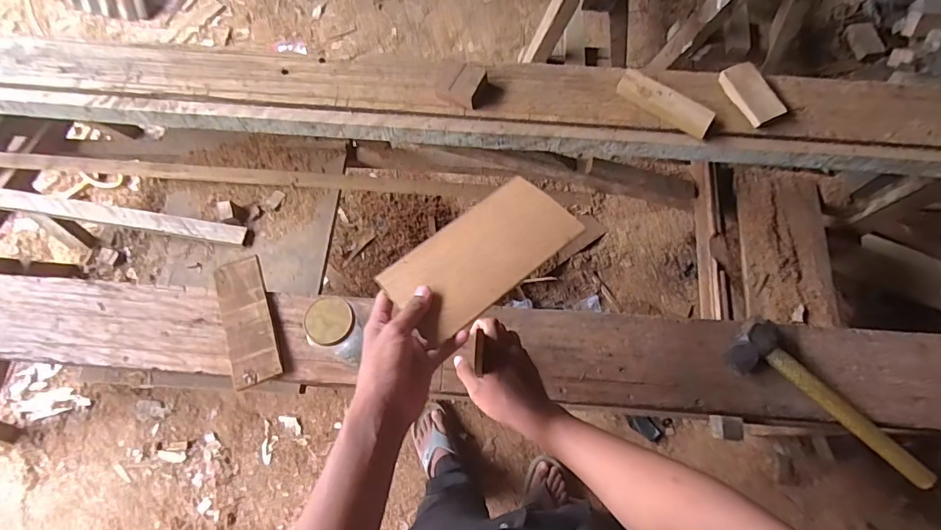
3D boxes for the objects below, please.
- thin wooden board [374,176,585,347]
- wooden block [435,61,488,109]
[{"bbox_3d":[0.010,-0.013,0.527,0.206,0.011,0.109,-37,67,-12],"label":"thin wooden board"},{"bbox_3d":[-0.022,-0.338,0.881,0.087,0.033,0.071,18,71,5],"label":"wooden block"}]

